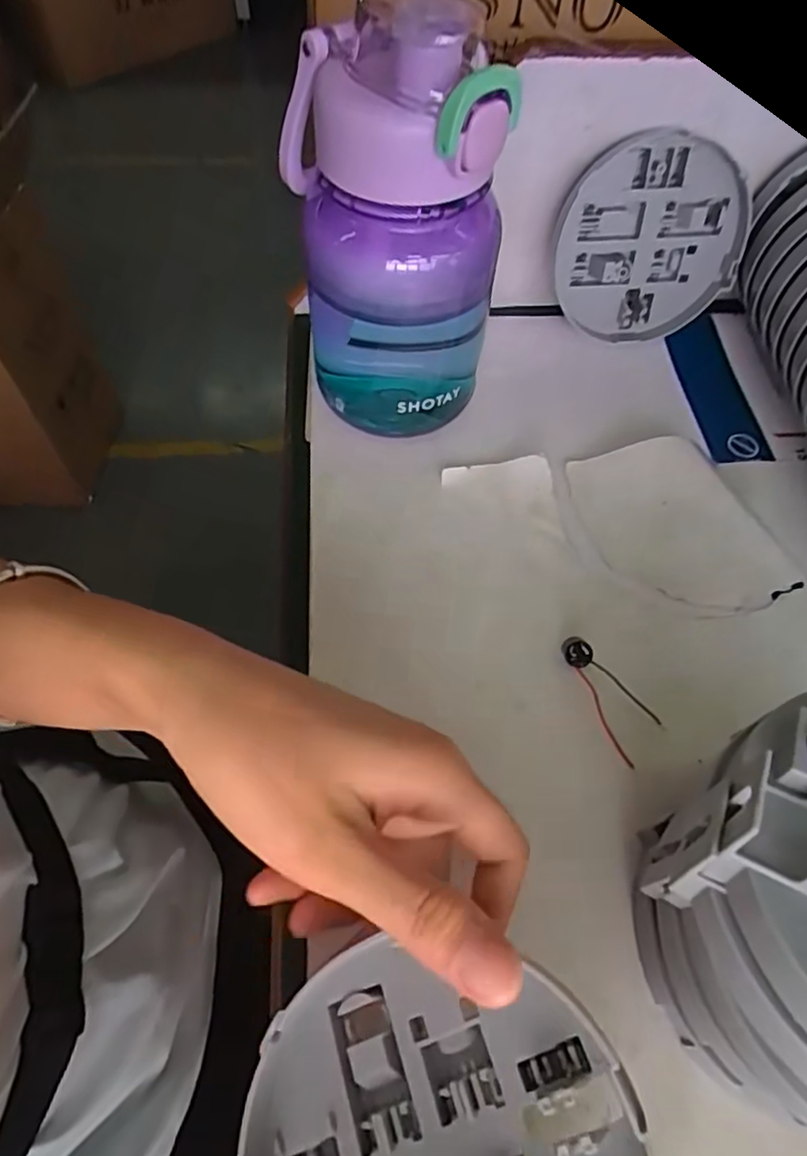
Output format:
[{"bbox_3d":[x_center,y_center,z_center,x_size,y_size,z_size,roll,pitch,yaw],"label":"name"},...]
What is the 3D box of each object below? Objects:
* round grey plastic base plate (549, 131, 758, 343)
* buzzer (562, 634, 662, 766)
[{"bbox_3d":[0.136,-0.184,0.355,0.104,0.101,0.015,5,42,-7],"label":"round grey plastic base plate"},{"bbox_3d":[0.087,0.049,0.269,0.021,0.012,0.055,-28,76,-15],"label":"buzzer"}]

